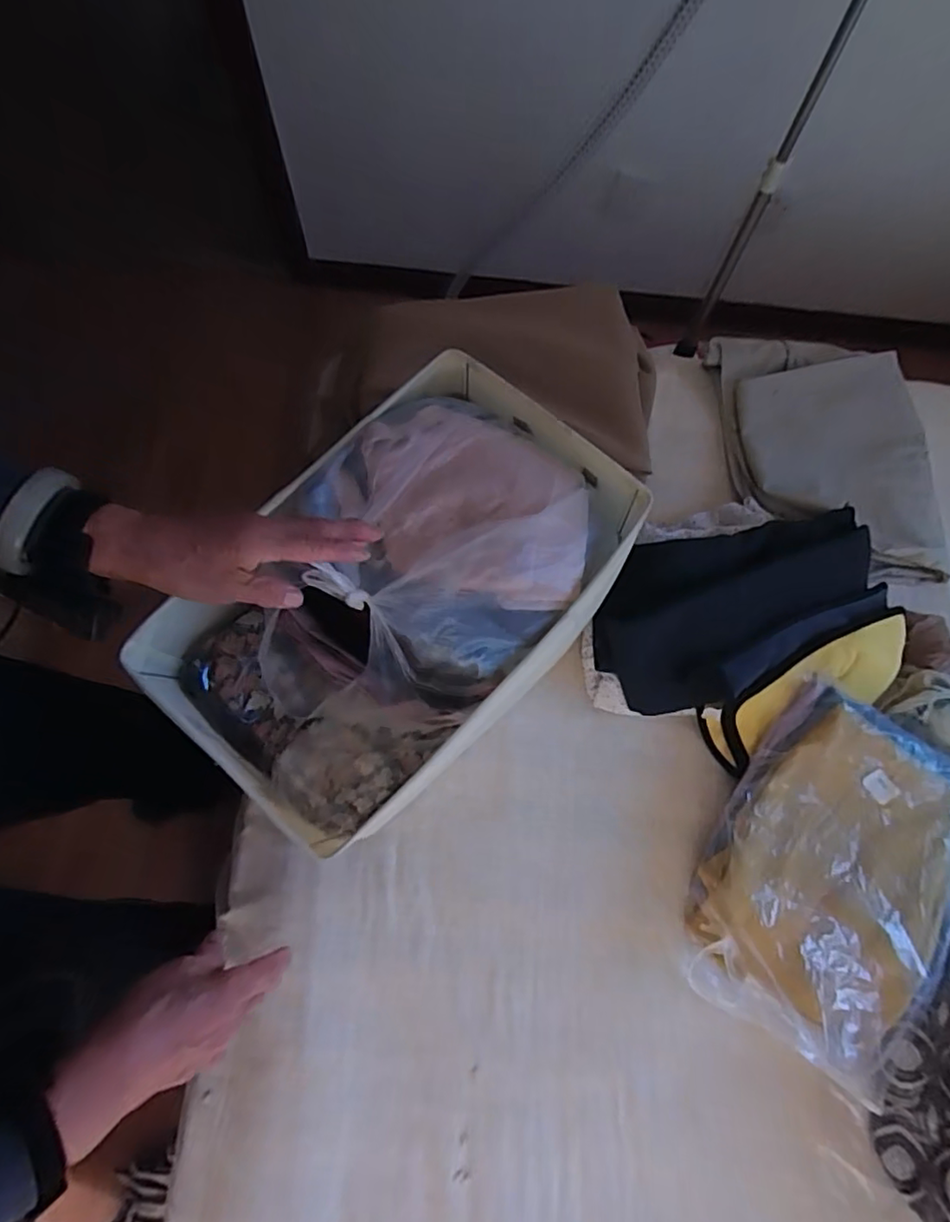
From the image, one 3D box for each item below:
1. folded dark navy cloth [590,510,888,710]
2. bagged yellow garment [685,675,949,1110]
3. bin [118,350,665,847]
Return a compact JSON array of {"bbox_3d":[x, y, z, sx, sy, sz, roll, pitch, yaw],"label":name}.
[{"bbox_3d":[0.304,-0.006,0.693,0.336,0.085,0.184,-18,74,-8],"label":"folded dark navy cloth"},{"bbox_3d":[0.386,0.279,0.634,0.241,0.088,0.353,30,73,9],"label":"bagged yellow garment"},{"bbox_3d":[-0.072,-0.010,0.639,0.474,0.209,0.301,-43,79,-14],"label":"bin"}]

